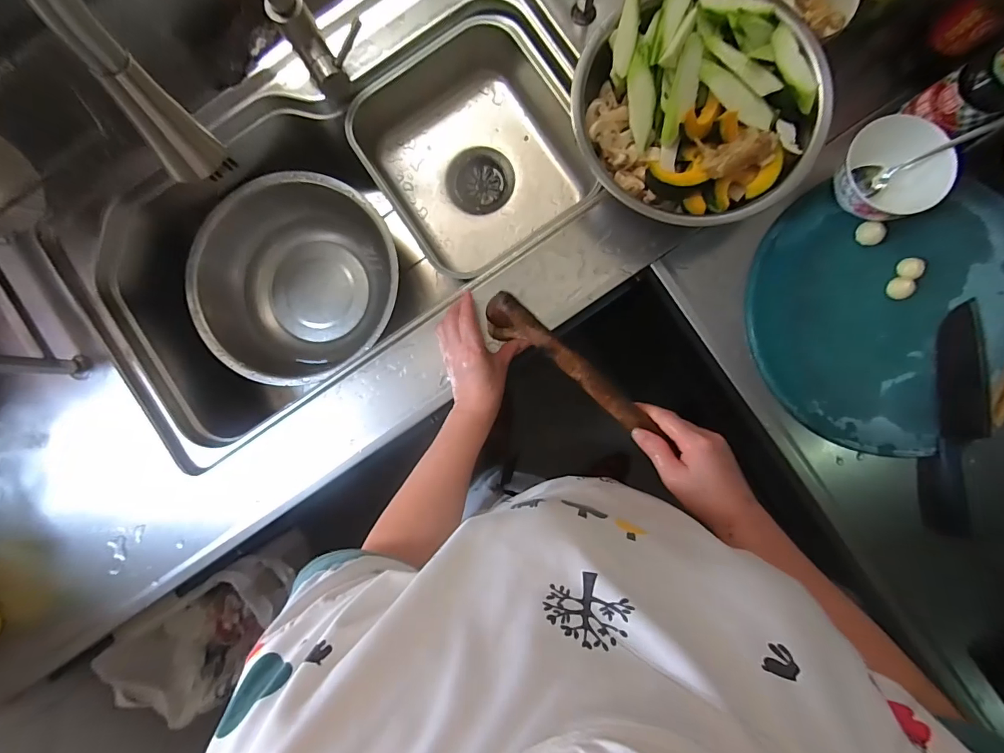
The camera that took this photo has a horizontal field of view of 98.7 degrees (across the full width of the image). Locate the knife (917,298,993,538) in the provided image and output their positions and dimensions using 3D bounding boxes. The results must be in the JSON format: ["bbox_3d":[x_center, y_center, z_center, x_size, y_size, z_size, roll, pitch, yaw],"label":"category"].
[{"bbox_3d":[0.548,0.052,0.515,0.068,0.015,0.272,6,88,3],"label":"knife"}]

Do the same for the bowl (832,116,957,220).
[{"bbox_3d":[0.444,-0.235,0.506,0.103,0.072,0.108,0,88,3],"label":"bowl"}]

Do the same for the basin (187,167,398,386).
[{"bbox_3d":[-0.341,-0.160,0.748,0.326,0.122,0.310,0,88,3],"label":"basin"}]

